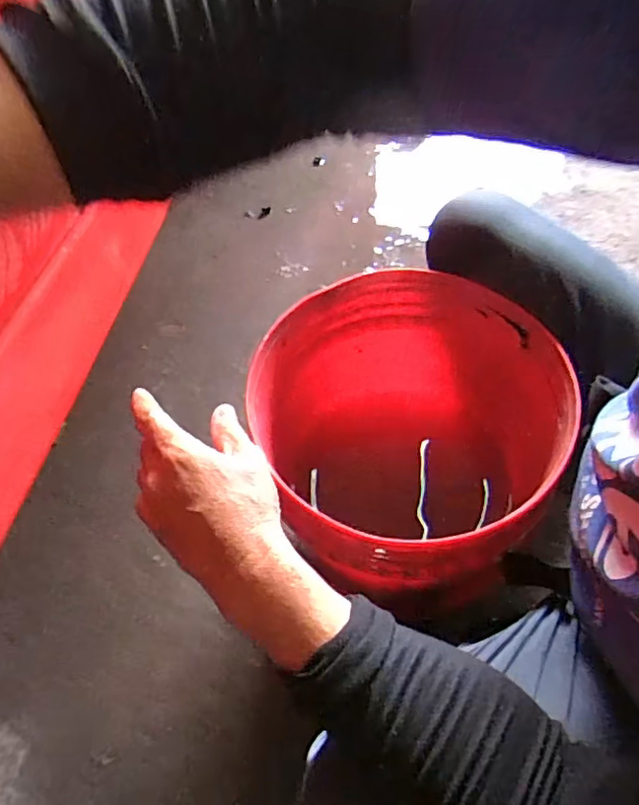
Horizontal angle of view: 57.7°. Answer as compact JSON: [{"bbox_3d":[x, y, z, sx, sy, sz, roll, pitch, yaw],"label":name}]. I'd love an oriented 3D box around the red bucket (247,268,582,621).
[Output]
[{"bbox_3d":[0.098,0.062,0.654,0.291,0.311,0.314,-3,50,4],"label":"red bucket"}]

